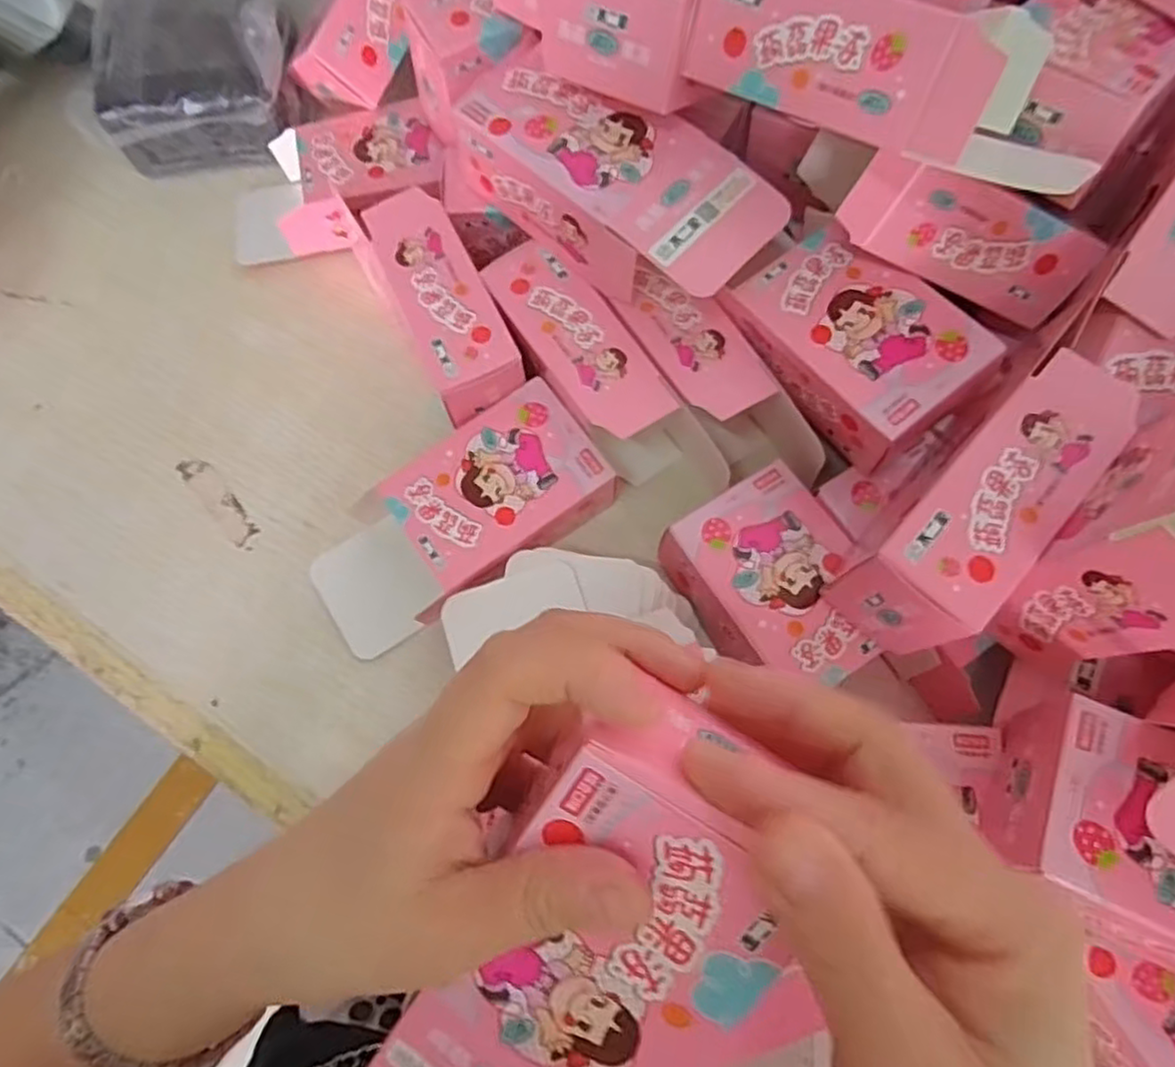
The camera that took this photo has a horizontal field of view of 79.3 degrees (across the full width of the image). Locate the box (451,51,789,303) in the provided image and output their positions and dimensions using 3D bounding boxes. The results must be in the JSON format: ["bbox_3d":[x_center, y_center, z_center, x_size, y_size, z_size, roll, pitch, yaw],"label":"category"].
[{"bbox_3d":[0.011,-0.171,0.352,0.166,0.039,0.077,39,77,14],"label":"box"}]

